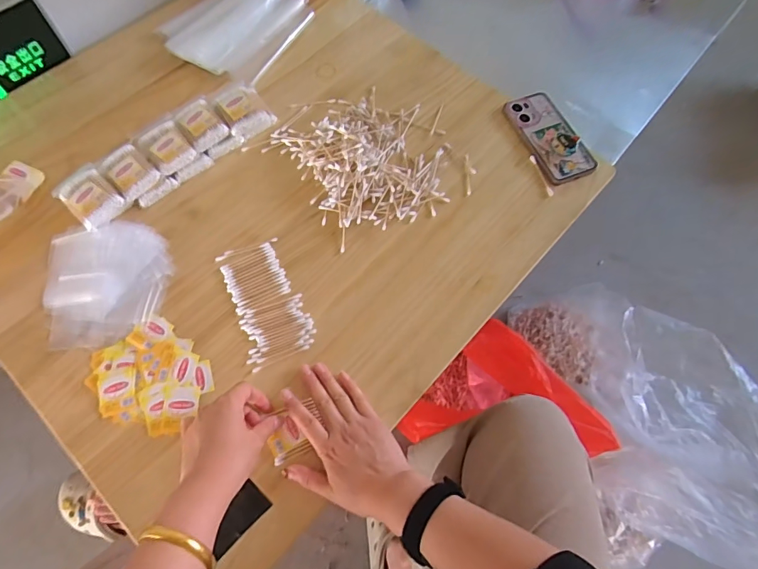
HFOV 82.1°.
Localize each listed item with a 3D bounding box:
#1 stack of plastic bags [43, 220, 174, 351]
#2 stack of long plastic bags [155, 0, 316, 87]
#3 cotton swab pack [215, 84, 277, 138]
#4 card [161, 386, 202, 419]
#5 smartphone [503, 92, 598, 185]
[{"bbox_3d":[-0.340,-0.004,0.547,0.147,0.015,0.155,-12,69,-6],"label":"stack of plastic bags"},{"bbox_3d":[-0.242,-0.434,0.726,0.200,0.035,0.205,26,70,8],"label":"stack of long plastic bags"},{"bbox_3d":[-0.200,-0.259,0.646,0.071,0.034,0.081,-35,73,-14],"label":"cotton swab pack"},{"bbox_3d":[-0.227,0.135,0.502,0.038,0.004,0.035,0,69,-1],"label":"card"},{"bbox_3d":[0.258,-0.225,0.652,0.078,0.022,0.158,-21,70,-9],"label":"smartphone"}]

